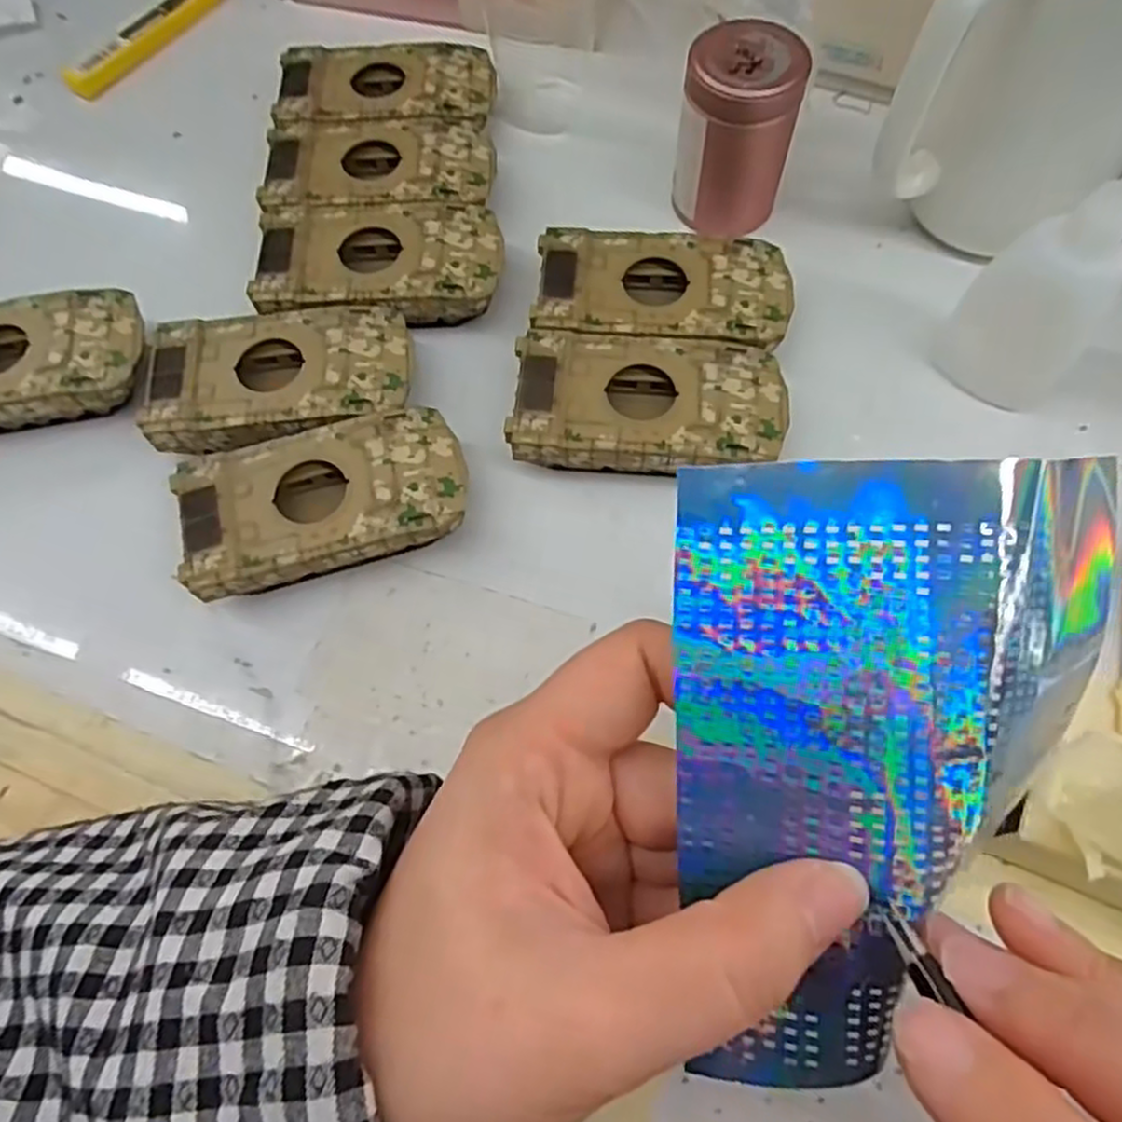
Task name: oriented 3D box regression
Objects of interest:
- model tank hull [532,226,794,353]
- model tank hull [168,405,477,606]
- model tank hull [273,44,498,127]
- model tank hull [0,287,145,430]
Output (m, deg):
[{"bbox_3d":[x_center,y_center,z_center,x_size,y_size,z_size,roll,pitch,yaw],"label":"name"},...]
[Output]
[{"bbox_3d":[0.040,-0.102,0.297,0.095,0.027,0.050,5,68,4],"label":"model tank hull"},{"bbox_3d":[-0.081,-0.019,0.265,0.095,0.025,0.052,-14,68,-4],"label":"model tank hull"},{"bbox_3d":[-0.078,-0.212,0.346,0.095,0.024,0.049,-2,68,1],"label":"model tank hull"},{"bbox_3d":[-0.210,-0.076,0.293,0.093,0.026,0.050,-10,68,-2],"label":"model tank hull"}]

